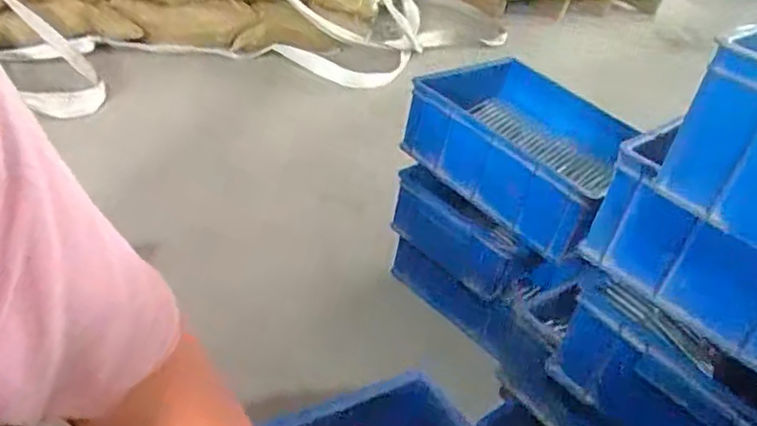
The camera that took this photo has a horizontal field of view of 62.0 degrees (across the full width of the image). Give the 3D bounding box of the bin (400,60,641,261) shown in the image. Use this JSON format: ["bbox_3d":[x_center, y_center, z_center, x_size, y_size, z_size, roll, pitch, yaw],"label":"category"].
[{"bbox_3d":[0.268,-0.130,1.135,0.267,0.139,0.390,-25,50,-39],"label":"bin"}]

